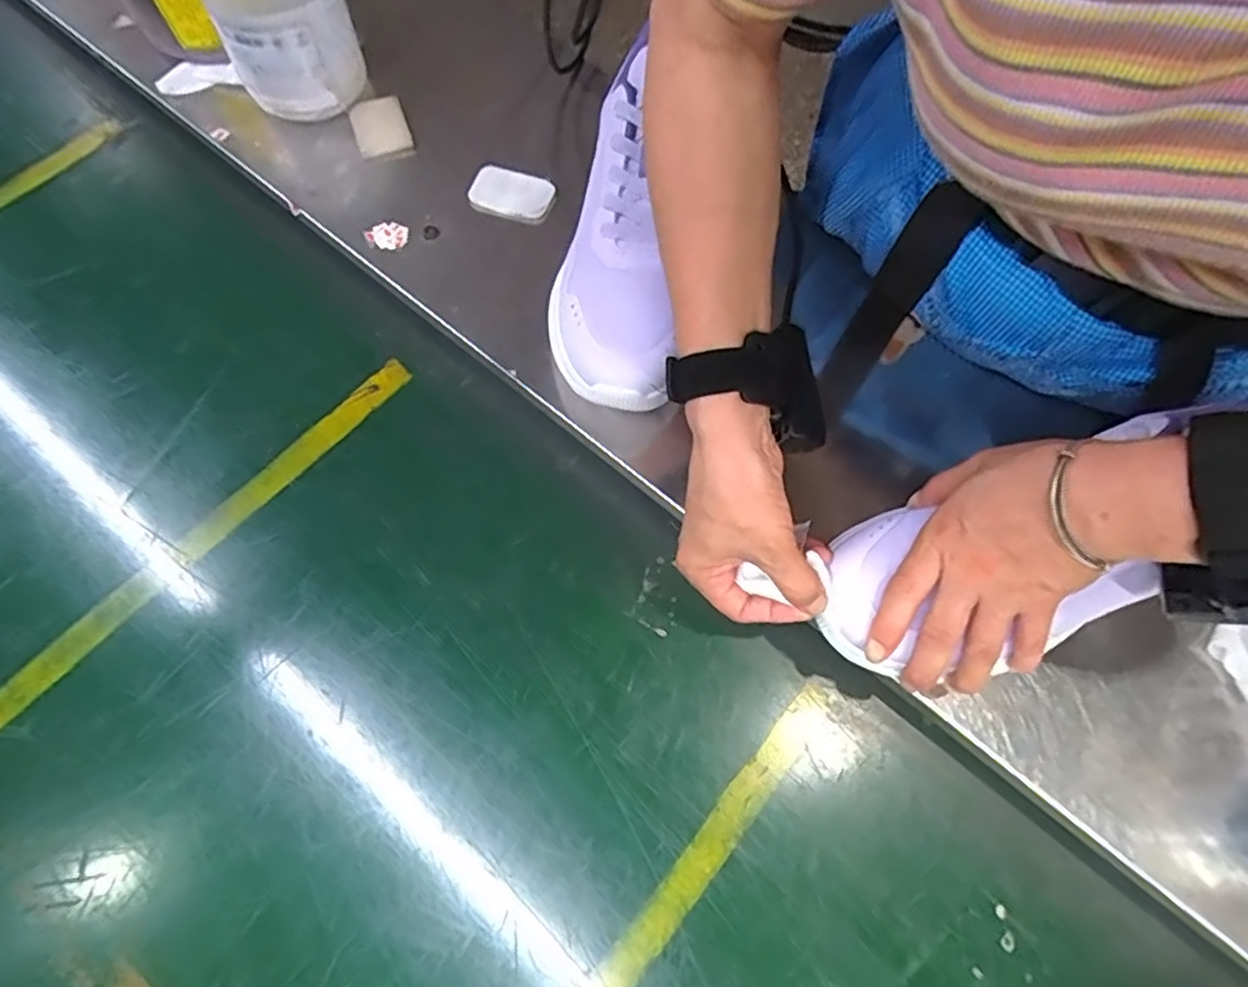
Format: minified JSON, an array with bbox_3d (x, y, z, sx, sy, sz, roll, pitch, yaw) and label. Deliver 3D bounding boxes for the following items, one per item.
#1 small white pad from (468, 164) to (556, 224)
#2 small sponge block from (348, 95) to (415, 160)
[{"bbox_3d":[-0.084,-0.225,0.506,0.060,0.009,0.041,20,69,5],"label":"small white pad"},{"bbox_3d":[-0.192,-0.288,0.528,0.040,0.014,0.054,-19,70,-10],"label":"small sponge block"}]

